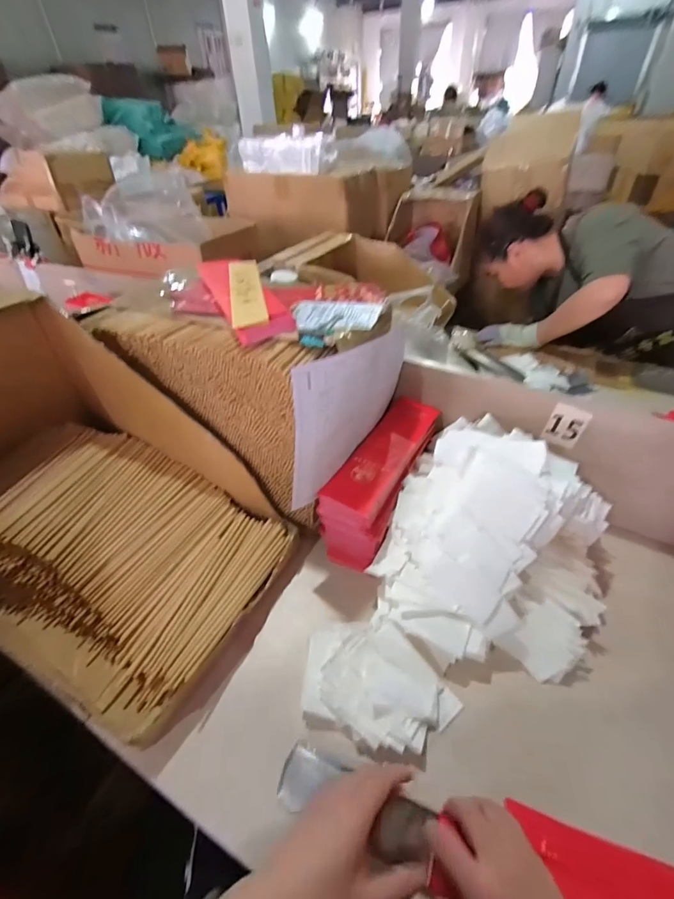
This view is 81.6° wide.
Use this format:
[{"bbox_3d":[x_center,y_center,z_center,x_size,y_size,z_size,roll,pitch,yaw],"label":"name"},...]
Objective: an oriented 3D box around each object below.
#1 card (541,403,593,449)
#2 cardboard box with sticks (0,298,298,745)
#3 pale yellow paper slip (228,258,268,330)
[{"bbox_3d":[0.352,-0.034,0.603,0.050,0.068,0.009,27,50,28],"label":"card"},{"bbox_3d":[-0.345,0.058,0.537,0.503,0.285,0.326,20,47,23],"label":"cardboard box with sticks"},{"bbox_3d":[-0.142,-0.251,0.610,0.050,0.008,0.247,-12,43,-6],"label":"pale yellow paper slip"}]

